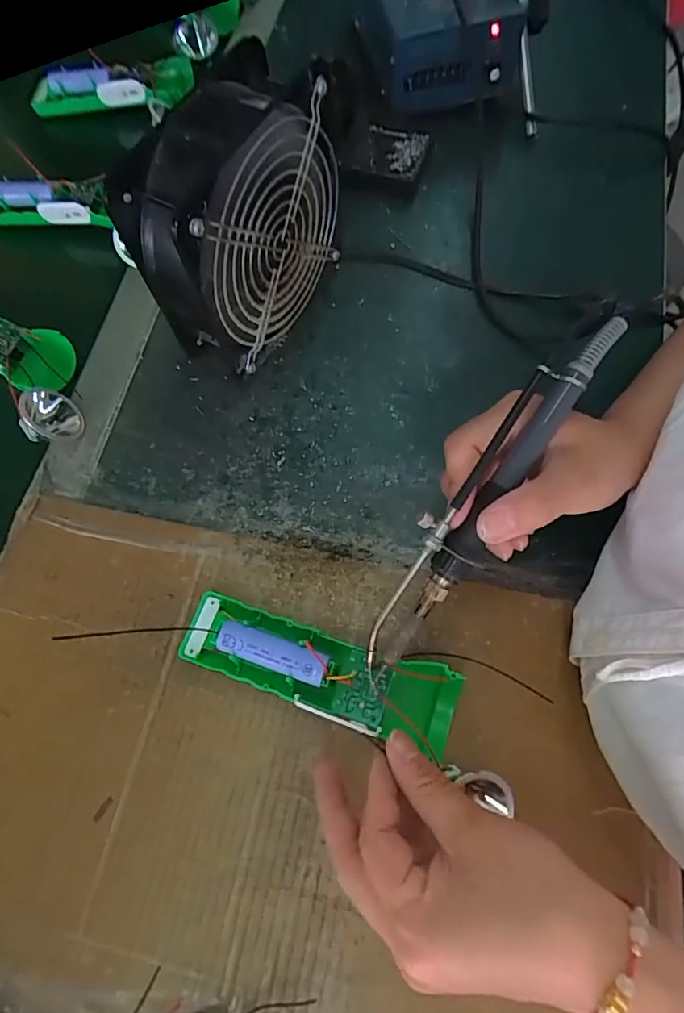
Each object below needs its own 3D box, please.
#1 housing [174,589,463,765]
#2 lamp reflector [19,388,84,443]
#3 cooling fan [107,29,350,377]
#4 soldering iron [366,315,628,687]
[{"bbox_3d":[-0.015,0.091,0.286,0.158,0.020,0.043,17,70,10],"label":"housing"},{"bbox_3d":[-0.205,-0.065,0.357,0.036,0.019,0.038,-20,88,-47],"label":"lamp reflector"},{"bbox_3d":[-0.056,-0.166,0.322,0.054,0.158,0.138,42,74,14],"label":"cooling fan"},{"bbox_3d":[0.068,-0.005,0.243,0.029,0.016,0.198,36,96,13],"label":"soldering iron"}]

